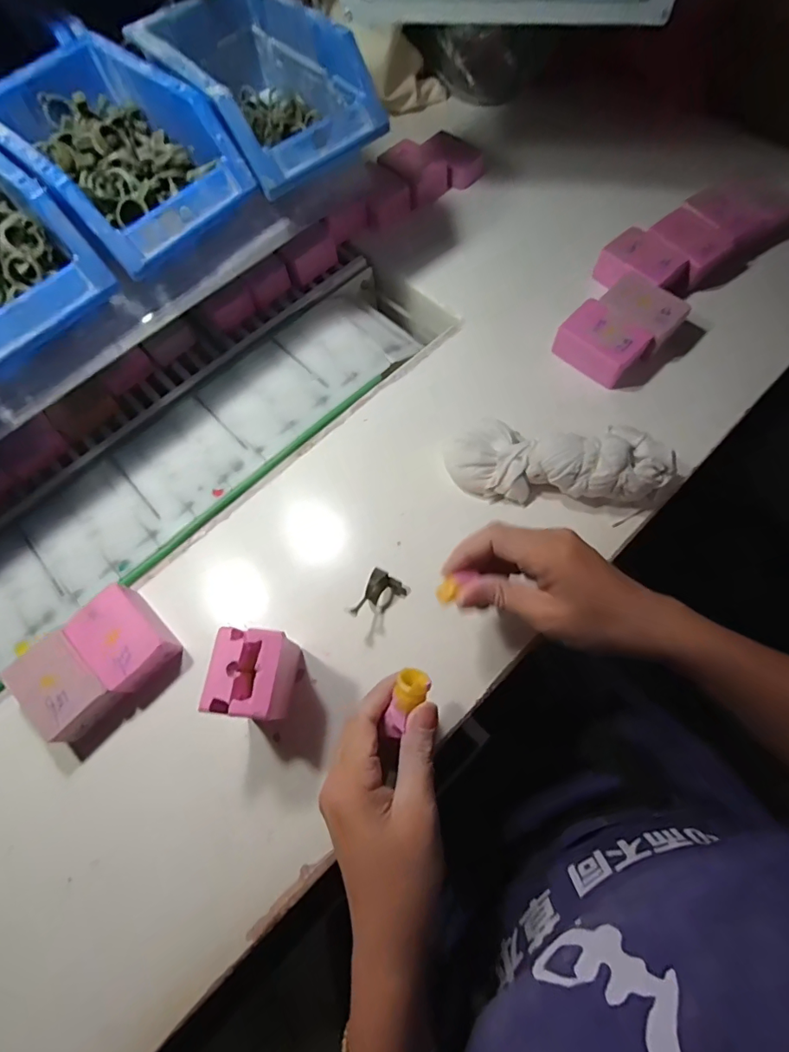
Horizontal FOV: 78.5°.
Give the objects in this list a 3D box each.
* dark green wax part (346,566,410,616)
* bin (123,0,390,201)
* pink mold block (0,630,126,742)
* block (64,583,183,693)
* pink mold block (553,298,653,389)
[{"bbox_3d":[-0.013,0.056,0.374,0.028,0.019,0.045,36,74,16],"label":"dark green wax part"},{"bbox_3d":[-0.112,-0.358,0.395,0.124,0.065,0.186,-42,71,-13],"label":"bin"},{"bbox_3d":[-0.241,0.120,0.355,0.068,0.035,0.051,41,76,17],"label":"pink mold block"},{"bbox_3d":[-0.205,0.084,0.366,0.050,0.028,0.072,-42,72,-13],"label":"block"},{"bbox_3d":[0.191,-0.168,0.443,0.069,0.032,0.055,39,75,17],"label":"pink mold block"}]

